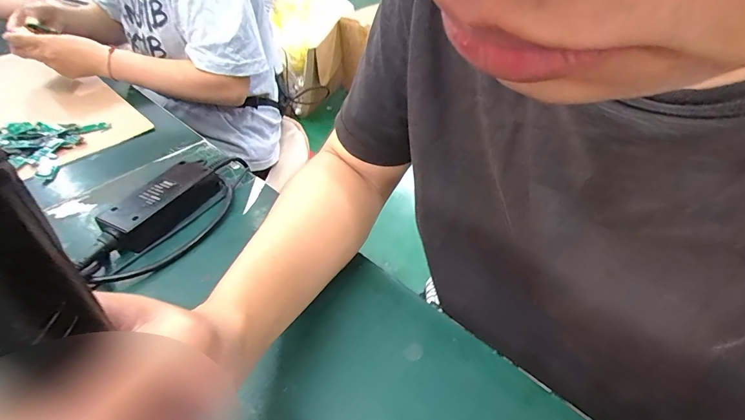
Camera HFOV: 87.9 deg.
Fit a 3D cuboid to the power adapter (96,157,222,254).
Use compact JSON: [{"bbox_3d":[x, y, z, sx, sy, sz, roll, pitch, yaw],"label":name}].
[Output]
[{"bbox_3d":[-0.223,-0.008,0.420,0.048,0.039,0.123,18,46,22],"label":"power adapter"}]

